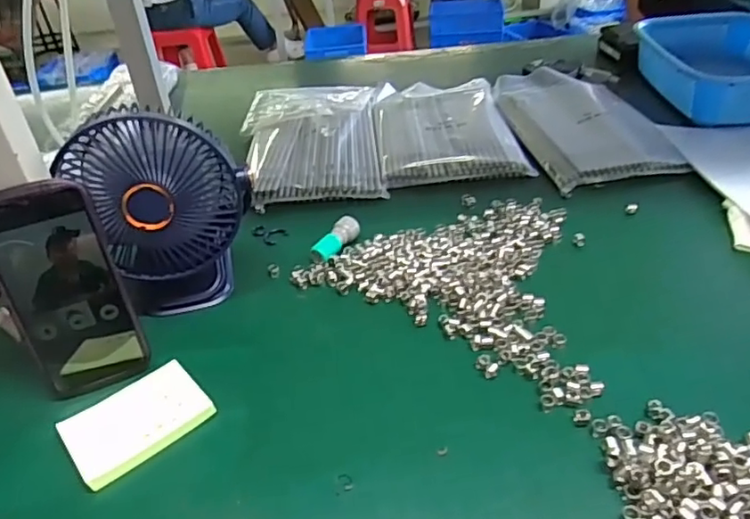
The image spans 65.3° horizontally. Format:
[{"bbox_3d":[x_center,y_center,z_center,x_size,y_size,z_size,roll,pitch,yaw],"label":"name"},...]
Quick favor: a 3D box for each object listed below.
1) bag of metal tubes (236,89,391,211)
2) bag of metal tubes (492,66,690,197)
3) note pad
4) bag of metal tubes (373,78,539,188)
[{"bbox_3d":[-0.083,-0.173,0.811,0.200,0.038,0.334,-7,35,-2],"label":"bag of metal tubes"},{"bbox_3d":[0.275,-0.196,0.806,0.169,0.029,0.339,-5,35,0],"label":"bag of metal tubes"},{"bbox_3d":[-0.174,0.118,0.432,0.094,0.011,0.068,-30,42,-30],"label":"note pad"},{"bbox_3d":[0.093,-0.198,0.835,0.180,0.027,0.328,-5,35,0],"label":"bag of metal tubes"}]

